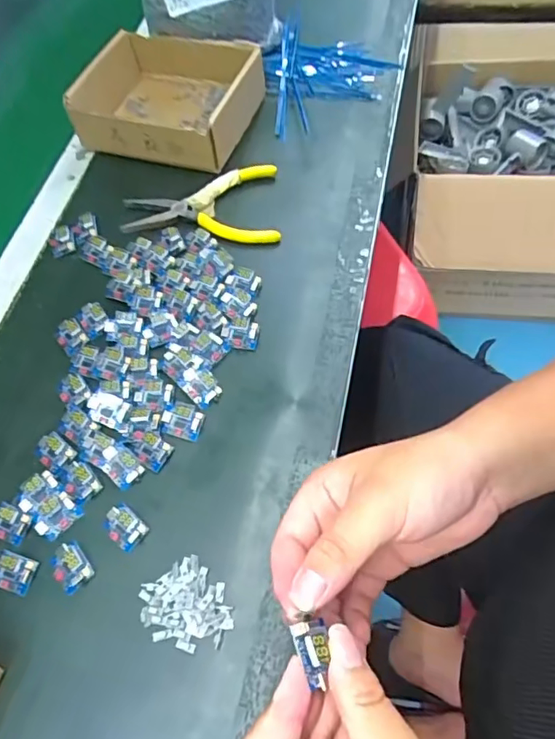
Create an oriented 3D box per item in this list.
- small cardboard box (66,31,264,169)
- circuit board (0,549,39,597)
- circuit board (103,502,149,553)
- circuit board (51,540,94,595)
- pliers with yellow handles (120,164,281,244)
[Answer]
[{"bbox_3d":[-0.113,-0.285,0.579,0.175,0.050,0.152,15,62,13],"label":"small cardboard box"},{"bbox_3d":[-0.177,0.135,0.369,0.031,0.008,0.023,14,62,12],"label":"circuit board"},{"bbox_3d":[-0.105,0.106,0.374,0.030,0.011,0.021,35,68,22],"label":"circuit board"},{"bbox_3d":[-0.137,0.129,0.364,0.022,0.012,0.030,-39,64,-17],"label":"circuit board"},{"bbox_3d":[-0.073,-0.150,0.519,0.145,0.014,0.092,-6,59,1],"label":"pliers with yellow handles"}]

